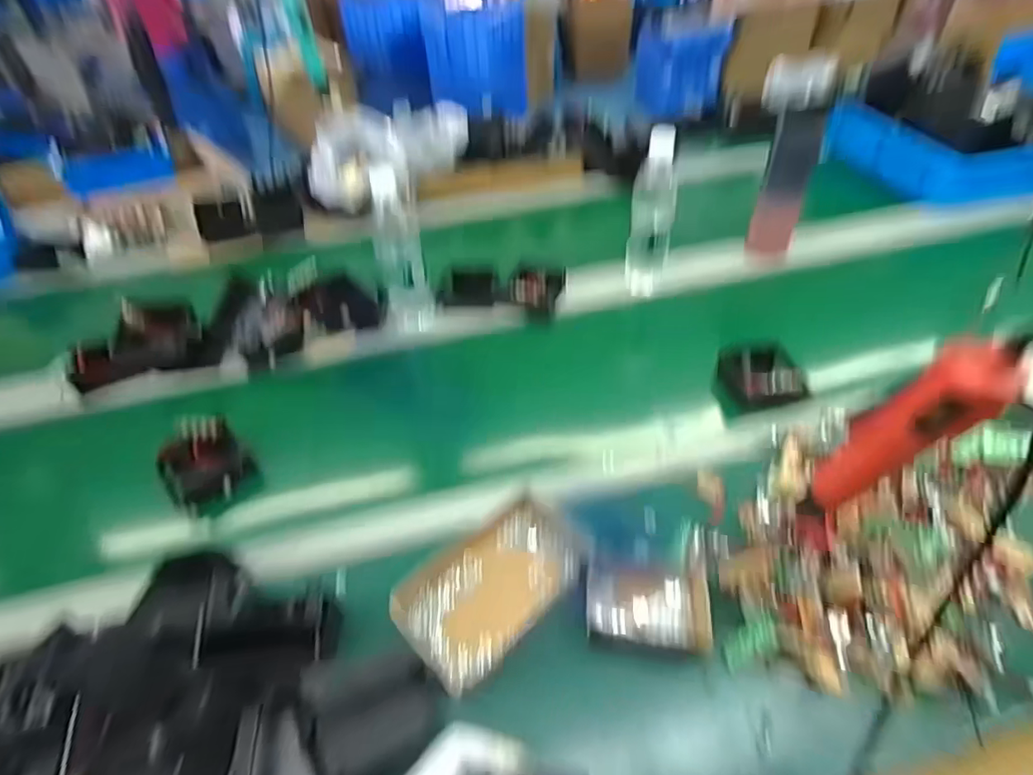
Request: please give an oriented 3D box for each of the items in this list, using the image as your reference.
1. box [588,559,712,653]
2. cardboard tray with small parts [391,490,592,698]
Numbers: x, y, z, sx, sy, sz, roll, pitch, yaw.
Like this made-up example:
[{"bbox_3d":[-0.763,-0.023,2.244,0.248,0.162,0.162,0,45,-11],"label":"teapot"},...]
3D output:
[{"bbox_3d":[0.126,0.203,0.506,0.112,0.024,0.080,4,44,8],"label":"box"},{"bbox_3d":[-0.023,0.181,0.514,0.117,0.033,0.192,31,54,31],"label":"cardboard tray with small parts"}]

